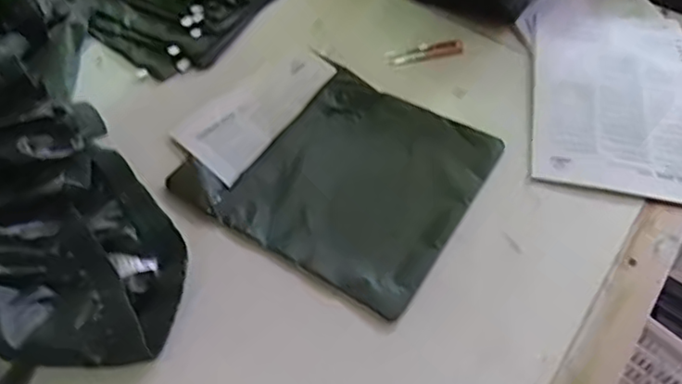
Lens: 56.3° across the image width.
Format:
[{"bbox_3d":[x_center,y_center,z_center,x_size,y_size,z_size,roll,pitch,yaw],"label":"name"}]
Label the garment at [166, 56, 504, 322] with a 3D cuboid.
[{"bbox_3d":[0.002,-0.026,0.714,0.276,0.016,0.262,28,57,15],"label":"garment"}]

